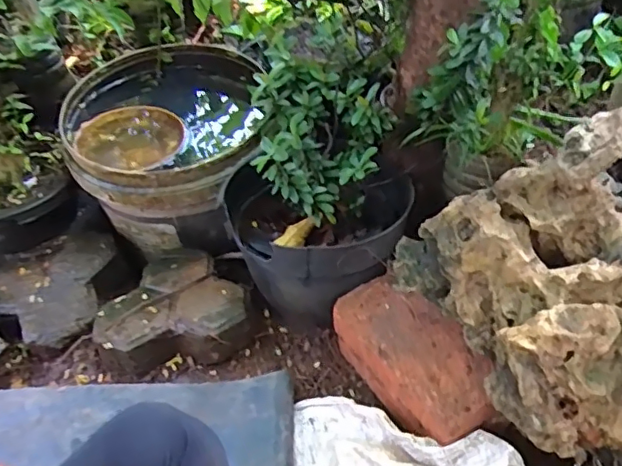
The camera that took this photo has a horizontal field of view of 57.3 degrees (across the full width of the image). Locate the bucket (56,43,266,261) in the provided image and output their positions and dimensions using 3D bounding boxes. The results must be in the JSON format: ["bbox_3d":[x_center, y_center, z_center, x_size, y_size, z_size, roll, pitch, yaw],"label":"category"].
[{"bbox_3d":[-0.216,-0.116,0.862,0.269,0.182,0.297,-5,47,-5],"label":"bucket"}]

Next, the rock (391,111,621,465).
[{"bbox_3d":[0.273,0.050,0.514,0.380,0.259,0.225,12,48,11],"label":"rock"}]

